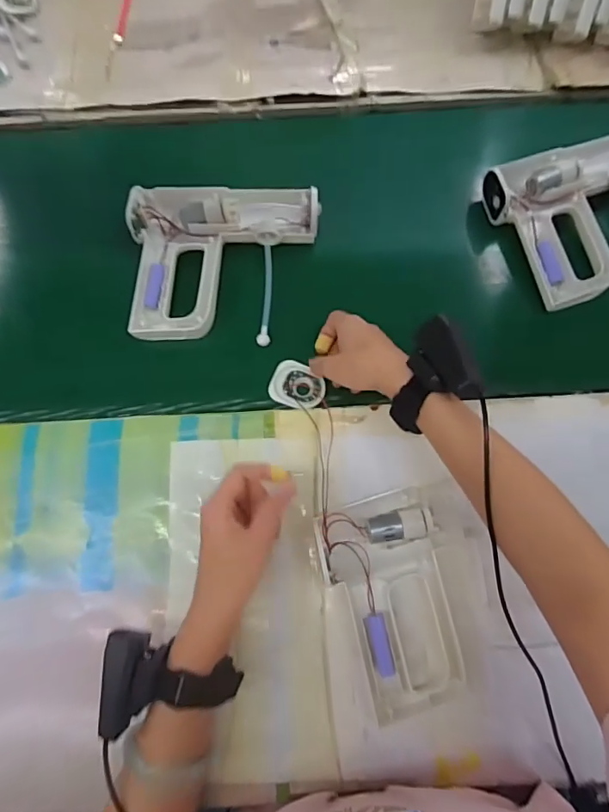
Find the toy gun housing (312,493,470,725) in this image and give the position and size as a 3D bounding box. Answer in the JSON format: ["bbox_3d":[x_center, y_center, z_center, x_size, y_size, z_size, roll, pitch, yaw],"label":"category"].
[{"bbox_3d":[0.081,0.170,0.440,0.106,0.041,0.175,-15,70,-2],"label":"toy gun housing"}]

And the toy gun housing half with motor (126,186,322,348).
[{"bbox_3d":[-0.089,-0.170,0.564,0.208,0.044,0.189,-3,70,2],"label":"toy gun housing half with motor"}]

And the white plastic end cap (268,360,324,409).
[{"bbox_3d":[-0.007,-0.022,0.541,0.060,0.012,0.048,25,75,9],"label":"white plastic end cap"}]

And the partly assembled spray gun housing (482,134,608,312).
[{"bbox_3d":[0.341,-0.237,0.578,0.235,0.044,0.194,-24,71,-5],"label":"partly assembled spray gun housing"}]

